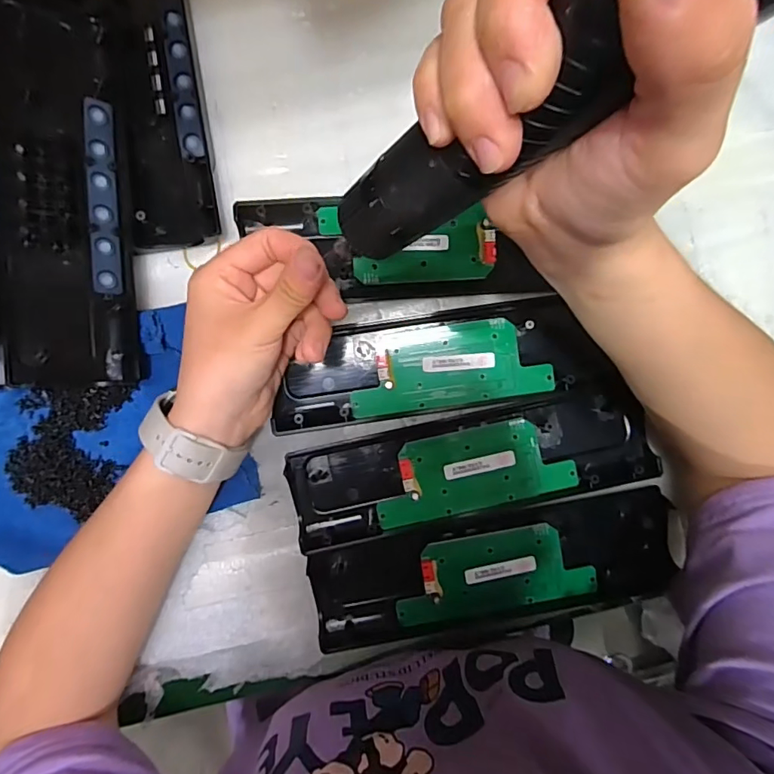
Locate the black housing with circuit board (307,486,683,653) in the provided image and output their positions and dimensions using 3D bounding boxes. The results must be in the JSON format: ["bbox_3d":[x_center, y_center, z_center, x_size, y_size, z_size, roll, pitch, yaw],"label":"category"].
[{"bbox_3d":[0.075,0.133,0.342,0.245,0.024,0.076,-10,90,-1],"label":"black housing with circuit board"}]

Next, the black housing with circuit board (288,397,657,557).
[{"bbox_3d":[0.059,0.057,0.336,0.241,0.023,0.068,-11,90,-1],"label":"black housing with circuit board"}]

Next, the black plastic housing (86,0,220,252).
[{"bbox_3d":[-0.160,-0.217,0.334,0.064,0.022,0.239,-10,90,-1],"label":"black plastic housing"}]

